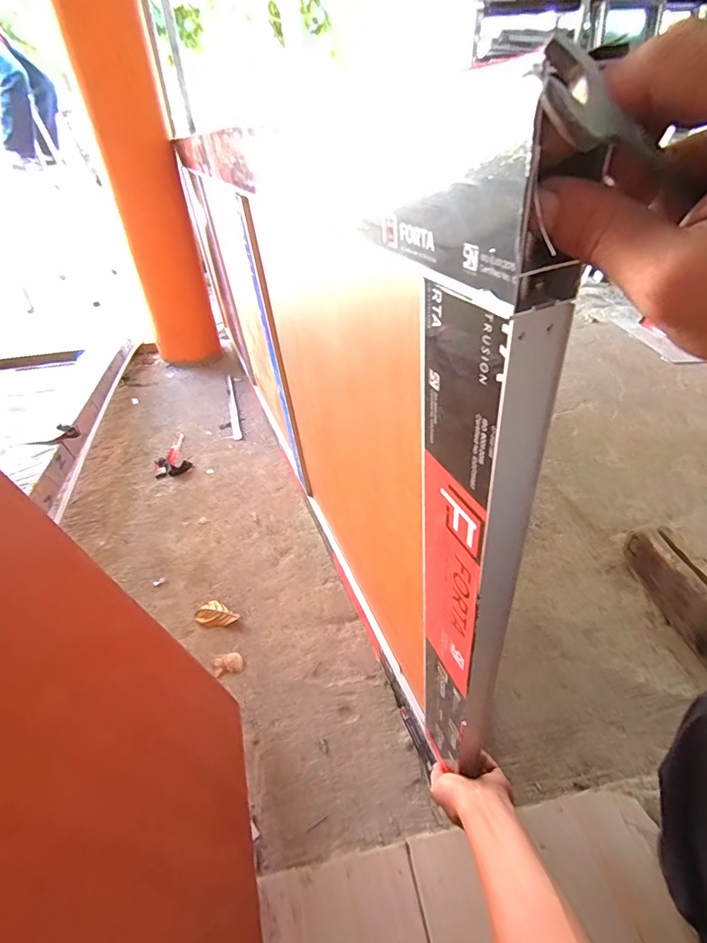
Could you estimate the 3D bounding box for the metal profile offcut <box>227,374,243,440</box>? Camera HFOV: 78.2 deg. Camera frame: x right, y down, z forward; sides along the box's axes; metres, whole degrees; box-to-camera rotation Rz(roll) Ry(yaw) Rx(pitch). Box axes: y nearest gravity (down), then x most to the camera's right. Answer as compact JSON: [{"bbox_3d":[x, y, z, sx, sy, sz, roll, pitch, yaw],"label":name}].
[{"bbox_3d":[-0.437,-0.244,1.576,0.030,0.024,0.451,-11,39,-13],"label":"metal profile offcut"}]

